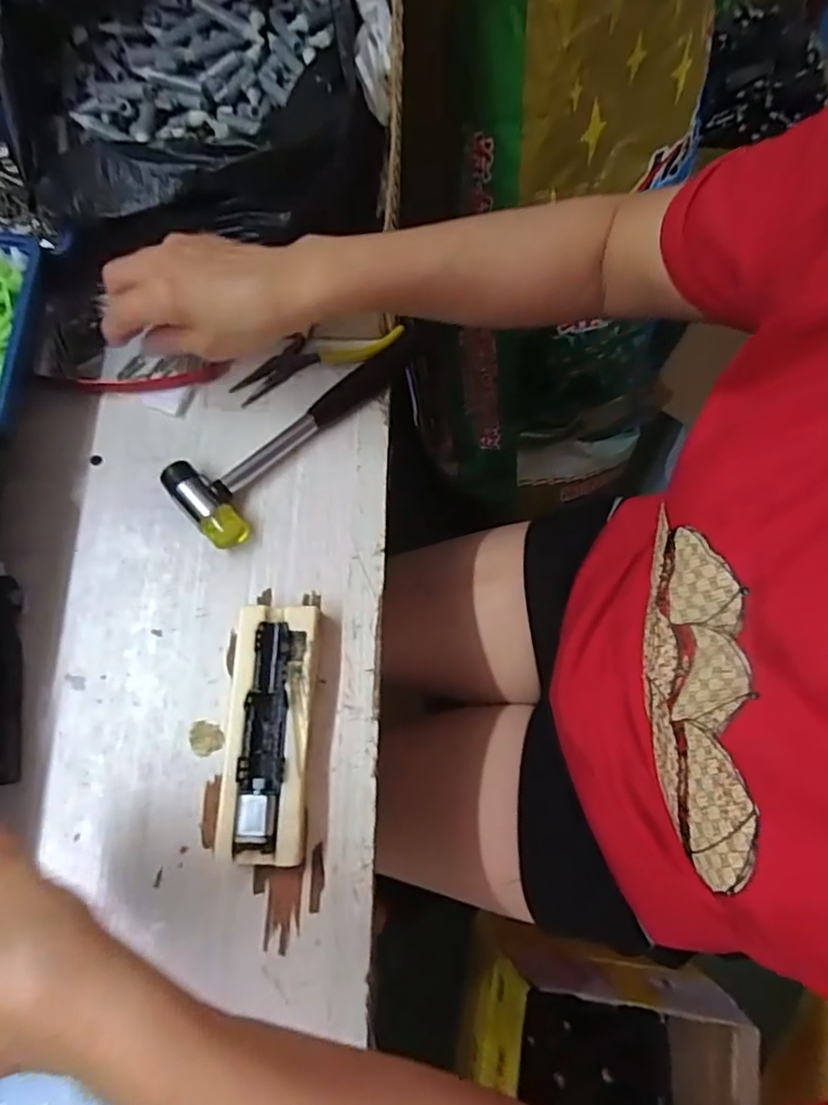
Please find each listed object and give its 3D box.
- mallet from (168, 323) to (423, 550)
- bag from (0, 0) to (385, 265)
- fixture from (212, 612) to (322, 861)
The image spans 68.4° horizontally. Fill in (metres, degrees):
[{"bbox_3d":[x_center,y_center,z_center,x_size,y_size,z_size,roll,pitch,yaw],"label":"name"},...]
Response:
[{"bbox_3d":[-0.063,-0.084,0.408,0.204,0.020,0.060,-37,77,-12],"label":"mallet"},{"bbox_3d":[-0.153,-0.338,0.397,0.233,0.104,0.237,-14,73,-6],"label":"bag"},{"bbox_3d":[-0.082,0.099,0.346,0.045,0.029,0.136,1,72,-1],"label":"fixture"}]

